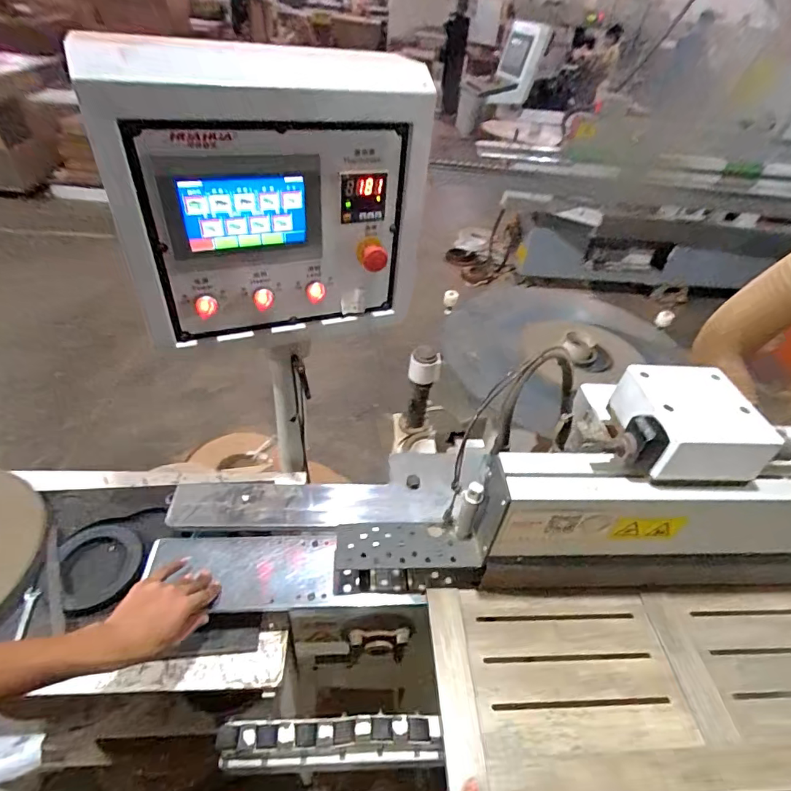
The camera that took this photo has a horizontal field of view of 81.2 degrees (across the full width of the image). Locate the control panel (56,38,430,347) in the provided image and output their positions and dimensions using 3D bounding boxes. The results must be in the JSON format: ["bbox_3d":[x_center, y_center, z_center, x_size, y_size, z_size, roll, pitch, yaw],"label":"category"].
[{"bbox_3d":[-0.164,-0.264,0.652,0.413,0.350,0.120,-15,48,-21],"label":"control panel"}]

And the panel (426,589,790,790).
[{"bbox_3d":[0.434,0.417,0.679,0.745,0.023,0.257,2,44,-6],"label":"panel"}]

